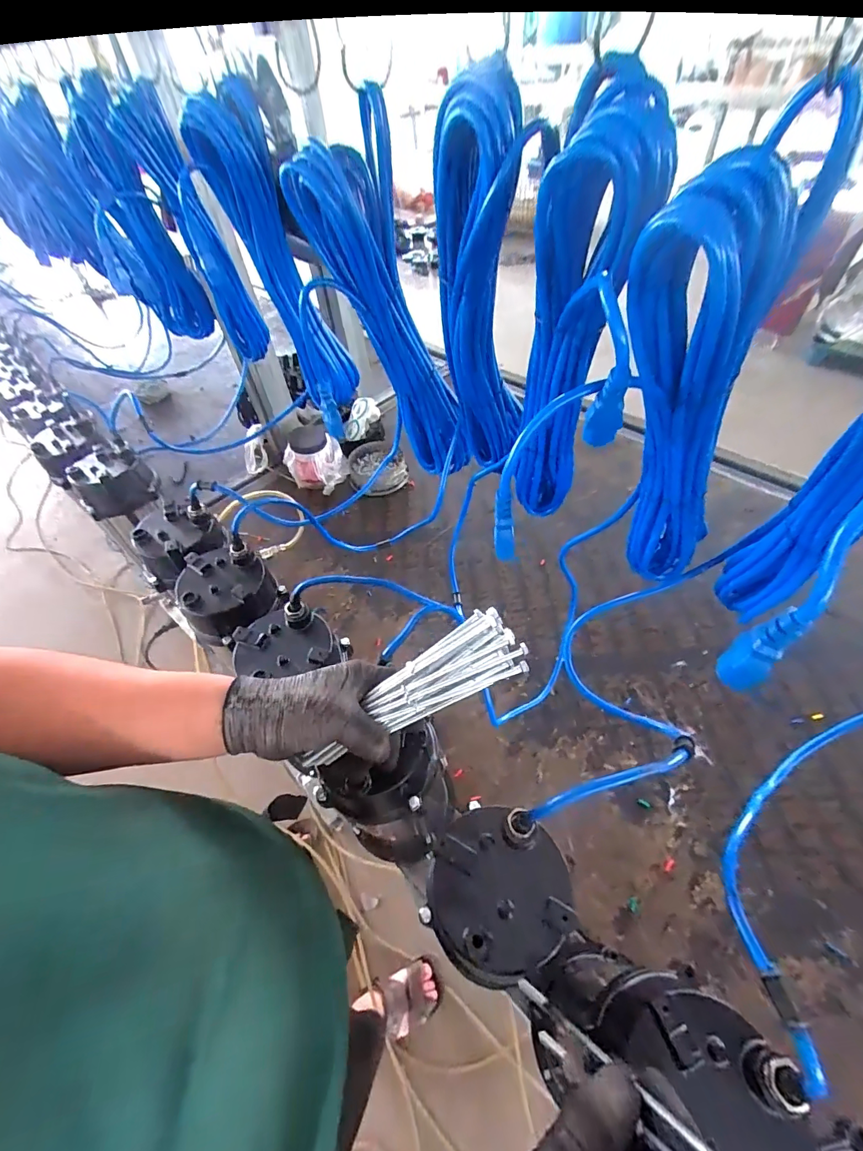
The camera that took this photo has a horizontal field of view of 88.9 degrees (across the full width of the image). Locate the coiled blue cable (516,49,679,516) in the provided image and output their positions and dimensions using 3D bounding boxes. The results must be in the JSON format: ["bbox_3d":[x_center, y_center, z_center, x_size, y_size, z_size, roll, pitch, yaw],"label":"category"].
[{"bbox_3d":[0.119,-0.181,0.394,0.077,0.346,0.067,6,53,10],"label":"coiled blue cable"}]

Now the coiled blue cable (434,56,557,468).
[{"bbox_3d":[0.053,-0.231,0.419,0.082,0.328,0.070,-2,52,4],"label":"coiled blue cable"}]

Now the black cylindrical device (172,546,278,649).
[{"bbox_3d":[-0.270,0.022,0.583,0.118,0.067,0.125,-28,55,-16],"label":"black cylindrical device"}]

